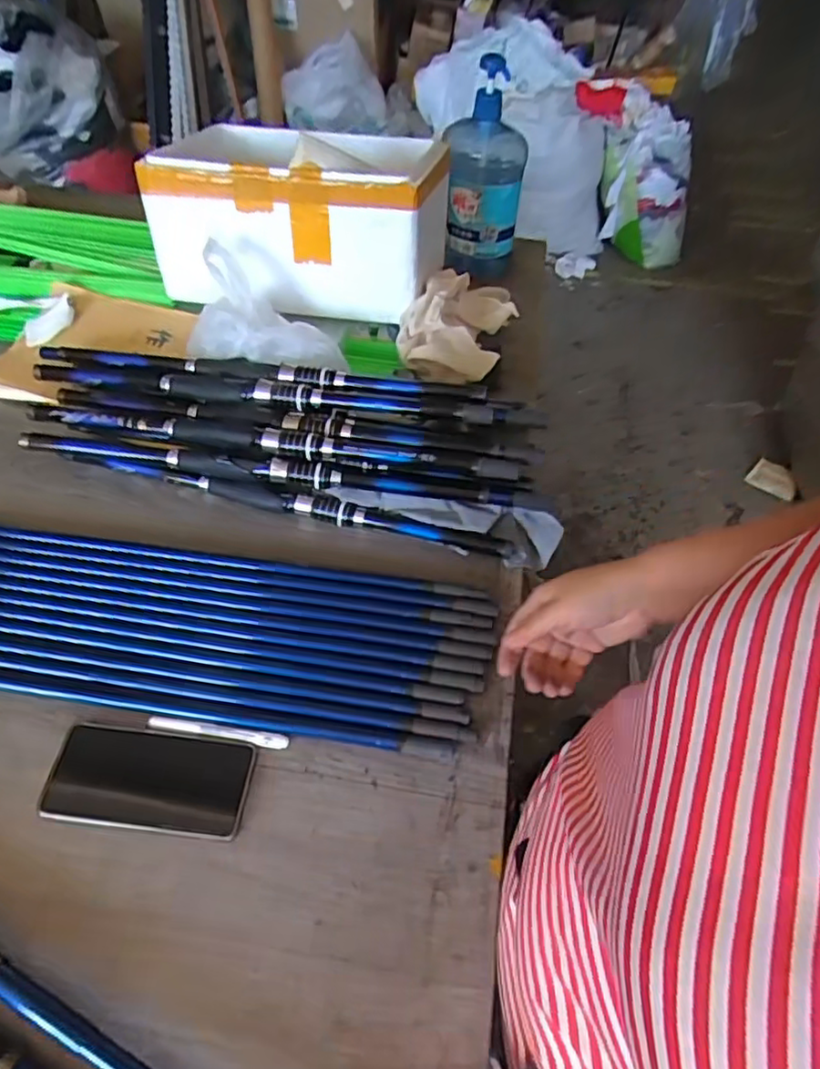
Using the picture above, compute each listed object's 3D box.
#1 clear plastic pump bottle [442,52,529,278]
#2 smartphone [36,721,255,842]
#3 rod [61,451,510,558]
[{"bbox_3d":[0.105,-0.500,0.888,0.106,0.258,0.106,8,55,5],"label":"clear plastic pump bottle"},{"bbox_3d":[-0.216,0.201,0.519,0.162,0.005,0.077,6,54,3],"label":"smartphone"},{"bbox_3d":[-0.141,-0.038,0.678,0.490,0.024,0.020,11,55,7],"label":"rod"}]

